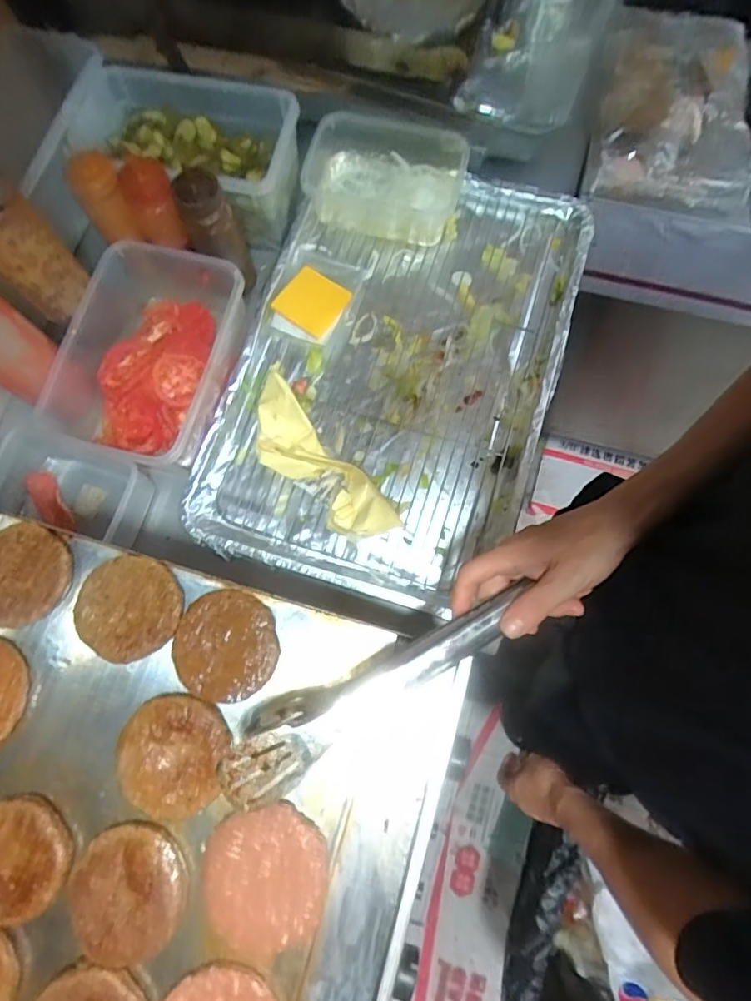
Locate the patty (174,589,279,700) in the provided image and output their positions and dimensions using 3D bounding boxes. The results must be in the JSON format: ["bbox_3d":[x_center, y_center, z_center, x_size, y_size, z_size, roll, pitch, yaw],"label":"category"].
[{"bbox_3d":[-0.134,0.128,0.492,0.090,0.006,0.092,0,75,1],"label":"patty"}]

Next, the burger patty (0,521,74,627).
[{"bbox_3d":[-0.333,0.068,0.515,0.088,0.012,0.092,32,78,9],"label":"burger patty"}]

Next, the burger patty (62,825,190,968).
[{"bbox_3d":[-0.199,0.316,0.445,0.091,0.013,0.093,0,75,1],"label":"burger patty"}]

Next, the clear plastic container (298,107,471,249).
[{"bbox_3d":[0.009,-0.435,0.757,0.214,0.081,0.131,10,75,4],"label":"clear plastic container"}]

